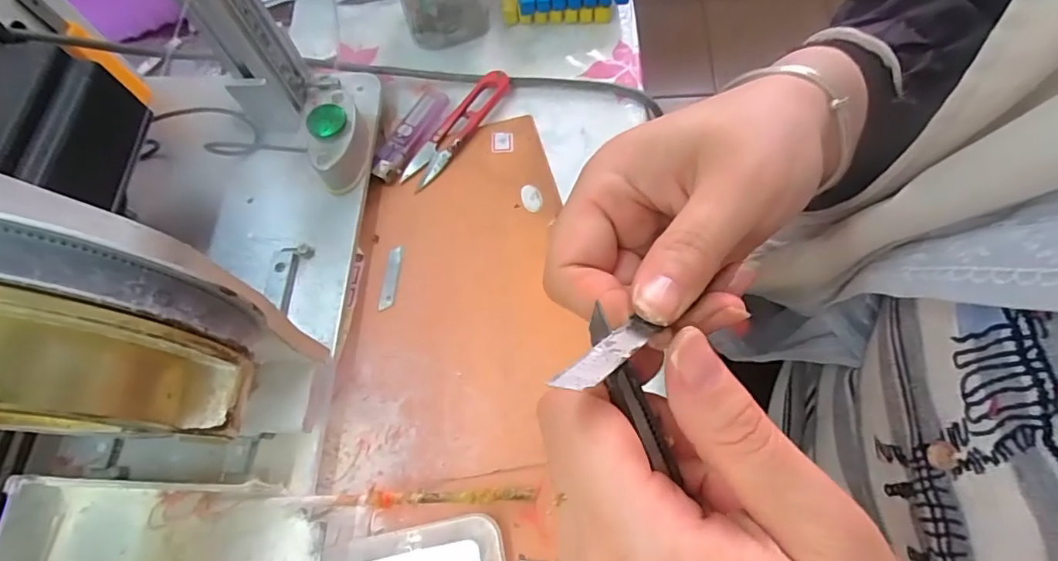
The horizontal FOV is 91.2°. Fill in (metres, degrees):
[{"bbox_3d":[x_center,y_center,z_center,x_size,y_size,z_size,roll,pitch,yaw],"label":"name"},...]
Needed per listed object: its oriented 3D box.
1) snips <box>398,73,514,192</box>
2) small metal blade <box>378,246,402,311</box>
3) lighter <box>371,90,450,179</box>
[{"bbox_3d":[-0.051,-0.104,0.348,0.024,0.014,0.099,32,72,15],"label":"snips"},{"bbox_3d":[-0.084,-0.002,0.314,0.009,0.004,0.040,3,67,4],"label":"small metal blade"},{"bbox_3d":[-0.079,-0.096,0.346,0.020,0.013,0.072,24,70,12],"label":"lighter"}]

